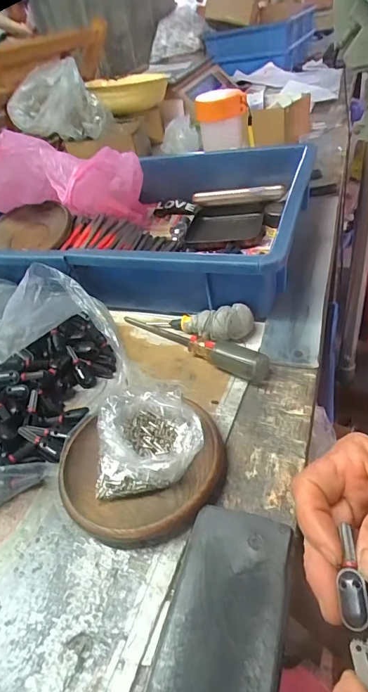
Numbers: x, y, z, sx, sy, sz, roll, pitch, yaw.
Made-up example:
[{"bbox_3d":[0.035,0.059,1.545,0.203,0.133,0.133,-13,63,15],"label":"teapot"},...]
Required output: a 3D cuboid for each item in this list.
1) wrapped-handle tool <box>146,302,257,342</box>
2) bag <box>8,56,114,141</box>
[{"bbox_3d":[0.014,-0.021,0.401,0.107,0.027,0.029,0,42,31],"label":"wrapped-handle tool"},{"bbox_3d":[-0.235,-0.459,0.780,0.178,0.112,0.124,-7,41,7],"label":"bag"}]

